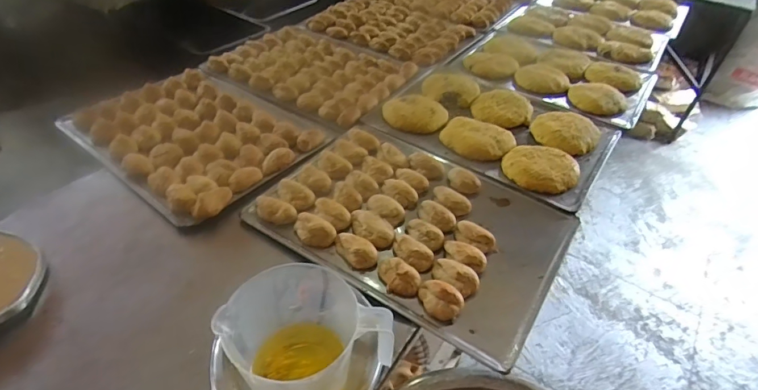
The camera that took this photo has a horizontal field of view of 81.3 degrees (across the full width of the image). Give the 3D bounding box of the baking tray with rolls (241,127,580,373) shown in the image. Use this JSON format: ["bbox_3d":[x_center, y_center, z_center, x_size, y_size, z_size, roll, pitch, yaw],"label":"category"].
[{"bbox_3d":[0.052,0.031,0.703,0.450,0.034,0.327,28,47,22],"label":"baking tray with rolls"}]

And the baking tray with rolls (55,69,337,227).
[{"bbox_3d":[-0.359,-0.127,0.854,0.447,0.040,0.325,30,48,24],"label":"baking tray with rolls"}]

